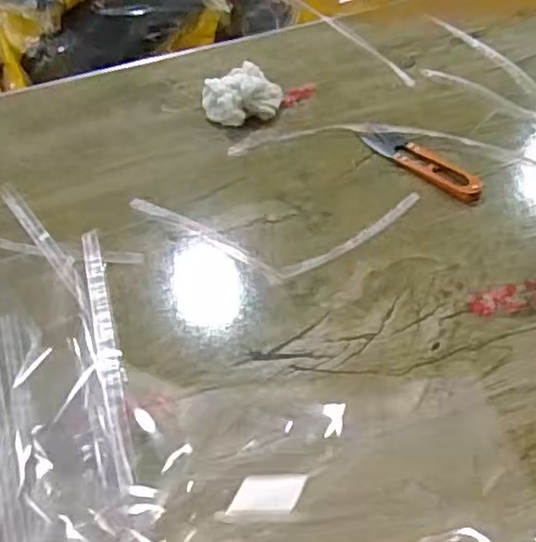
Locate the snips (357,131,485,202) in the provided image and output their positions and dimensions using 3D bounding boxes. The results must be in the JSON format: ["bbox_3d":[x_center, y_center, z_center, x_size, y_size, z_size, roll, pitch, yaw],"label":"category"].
[{"bbox_3d":[0.129,-0.092,0.583,0.028,0.007,0.113,-39,60,-21],"label":"snips"}]

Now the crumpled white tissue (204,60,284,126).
[{"bbox_3d":[-0.023,-0.159,0.630,0.067,0.029,0.058,-35,58,-19],"label":"crumpled white tissue"}]

